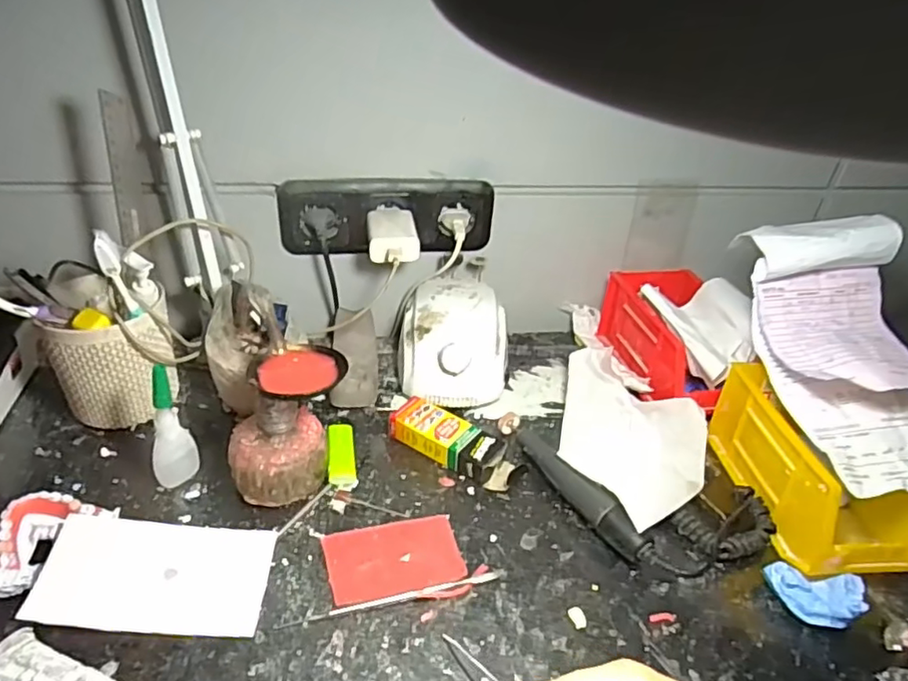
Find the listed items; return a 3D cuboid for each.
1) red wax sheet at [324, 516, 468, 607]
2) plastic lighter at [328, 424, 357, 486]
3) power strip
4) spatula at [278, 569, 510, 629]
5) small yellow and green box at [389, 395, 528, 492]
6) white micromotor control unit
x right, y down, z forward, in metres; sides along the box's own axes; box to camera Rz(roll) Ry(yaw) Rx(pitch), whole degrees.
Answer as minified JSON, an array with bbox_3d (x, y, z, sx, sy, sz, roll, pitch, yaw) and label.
[{"bbox_3d":[-0.043,0.160,0.452,0.096,0.004,0.061,-5,35,-16],"label":"red wax sheet"},{"bbox_3d":[-0.097,0.099,0.529,0.022,0.011,0.071,-2,34,-10],"label":"plastic lighter"},{"bbox_3d":[-0.067,-0.129,0.634,0.216,0.075,0.021,-3,29,-11],"label":"power strip"},{"bbox_3d":[-0.039,0.179,0.425,0.159,0.004,0.008,-7,36,-18],"label":"spatula"},{"bbox_3d":[0.001,0.092,0.540,0.121,0.027,0.040,23,38,25],"label":"small yellow and green box"},{"bbox_3d":[0.001,0.001,0.618,0.110,0.079,0.140,3,34,-3],"label":"white micromotor control unit"}]

